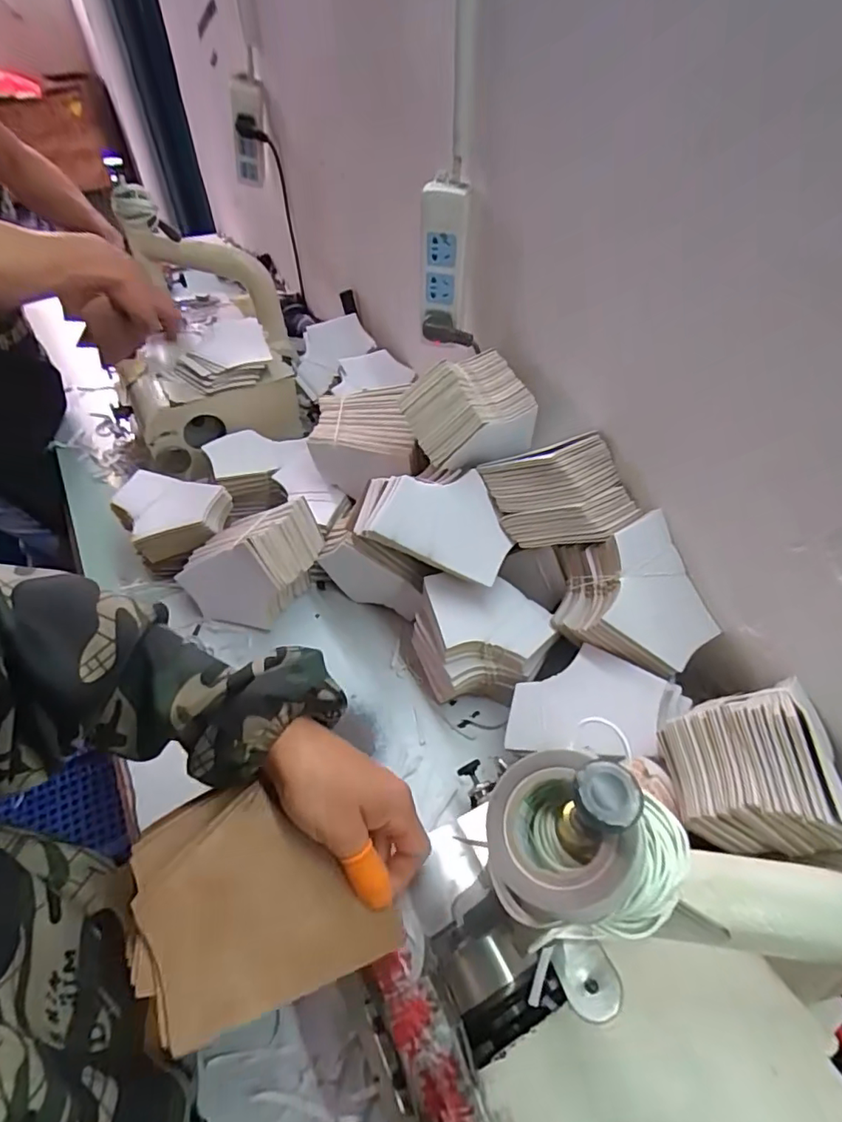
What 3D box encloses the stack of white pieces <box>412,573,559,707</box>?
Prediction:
[{"bbox_3d":[0.063,0.092,0.591,0.136,0.107,0.103,0,49,1],"label":"stack of white pieces"}]

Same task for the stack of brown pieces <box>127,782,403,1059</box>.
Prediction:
[{"bbox_3d":[-0.091,0.188,0.317,0.132,0.016,0.111,-6,62,-28],"label":"stack of brown pieces"}]

